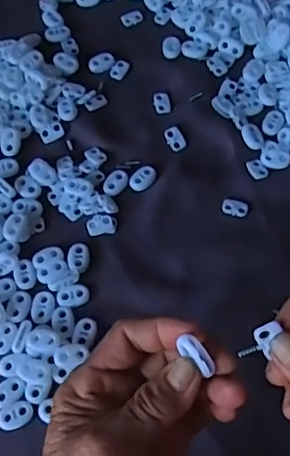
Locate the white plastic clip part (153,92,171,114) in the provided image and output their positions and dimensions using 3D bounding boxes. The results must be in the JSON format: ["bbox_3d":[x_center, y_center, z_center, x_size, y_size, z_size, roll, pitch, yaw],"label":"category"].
[{"bbox_3d":[0.014,-0.101,0.461,0.012,0.004,0.020,-10,65,-3],"label":"white plastic clip part"}]

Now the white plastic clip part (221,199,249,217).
[{"bbox_3d":[0.066,-0.015,0.419,0.018,0.004,0.013,12,65,7],"label":"white plastic clip part"}]

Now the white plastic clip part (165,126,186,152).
[{"bbox_3d":[0.024,-0.069,0.444,0.013,0.006,0.018,-18,65,-7],"label":"white plastic clip part"}]

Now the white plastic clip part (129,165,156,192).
[{"bbox_3d":[-0.002,-0.038,0.430,0.015,0.004,0.022,36,71,17],"label":"white plastic clip part"}]

